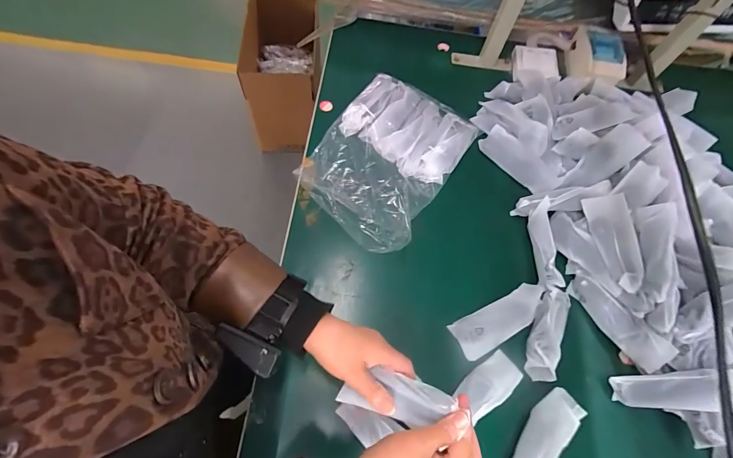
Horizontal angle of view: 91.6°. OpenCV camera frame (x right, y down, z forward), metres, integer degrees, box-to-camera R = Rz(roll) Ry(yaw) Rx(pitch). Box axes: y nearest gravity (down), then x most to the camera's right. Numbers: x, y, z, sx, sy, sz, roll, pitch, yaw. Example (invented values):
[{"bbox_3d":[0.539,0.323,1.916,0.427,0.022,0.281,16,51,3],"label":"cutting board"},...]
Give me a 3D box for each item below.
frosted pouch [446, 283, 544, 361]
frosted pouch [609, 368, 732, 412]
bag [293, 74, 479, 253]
[{"bbox_3d":[0.202,0.133,0.525,0.150,0.019,0.056,-24,69,-14],"label":"frosted pouch"},{"bbox_3d":[0.416,0.214,0.472,0.152,0.024,0.050,-10,64,22],"label":"frosted pouch"},{"bbox_3d":[0.039,-0.135,0.607,0.215,0.067,0.303,32,67,10],"label":"bag"}]

